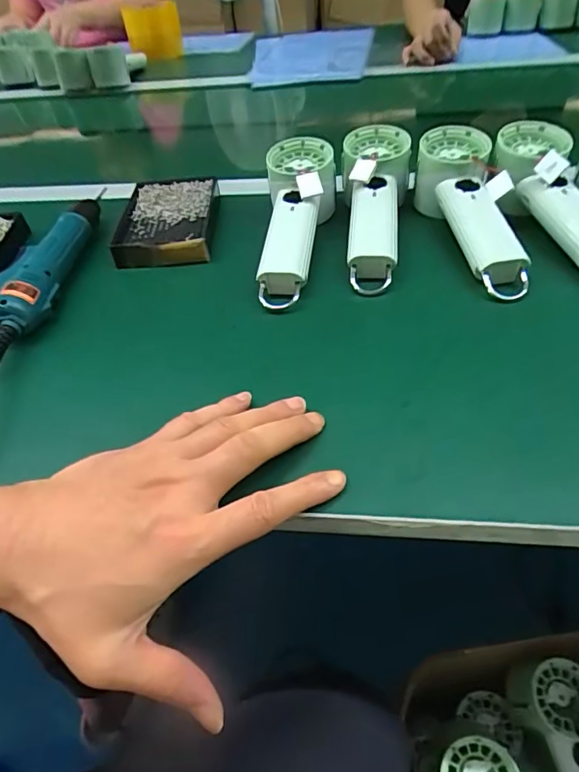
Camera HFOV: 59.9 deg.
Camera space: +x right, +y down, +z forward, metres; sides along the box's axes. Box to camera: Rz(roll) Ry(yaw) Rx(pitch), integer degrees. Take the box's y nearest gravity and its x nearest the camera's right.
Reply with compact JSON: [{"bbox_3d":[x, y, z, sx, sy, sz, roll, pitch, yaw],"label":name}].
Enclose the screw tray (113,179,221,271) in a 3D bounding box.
[{"bbox_3d":[-0.124,-0.169,0.509,0.094,0.026,0.145,-6,46,1],"label":"screw tray"}]

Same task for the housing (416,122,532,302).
[{"bbox_3d":[0.152,-0.155,0.431,0.071,0.059,0.183,-3,46,4],"label":"housing"}]

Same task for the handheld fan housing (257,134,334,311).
[{"bbox_3d":[0.004,-0.145,0.451,0.059,0.052,0.183,4,62,11],"label":"handheld fan housing"}]

